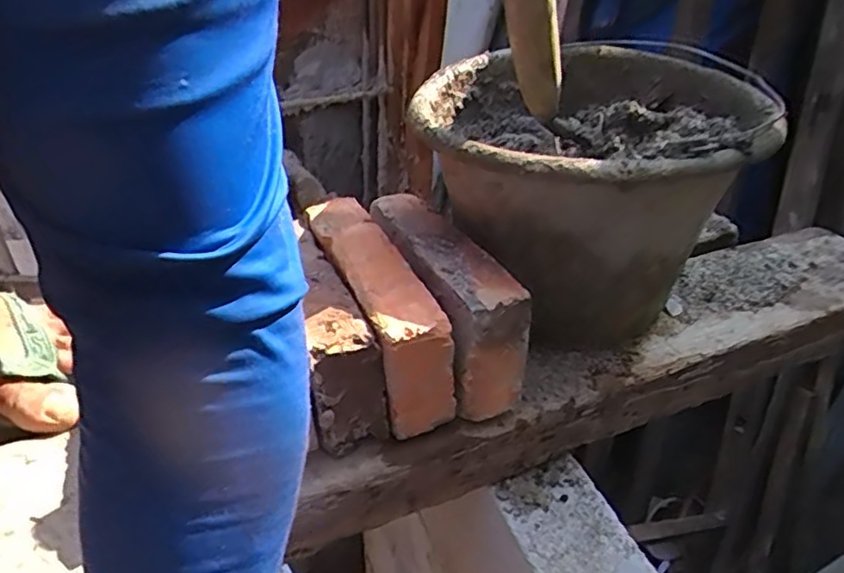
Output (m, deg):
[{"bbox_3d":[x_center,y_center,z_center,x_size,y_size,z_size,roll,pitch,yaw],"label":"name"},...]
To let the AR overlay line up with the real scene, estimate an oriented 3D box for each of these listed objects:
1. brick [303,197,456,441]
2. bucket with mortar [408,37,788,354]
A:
[{"bbox_3d":[-0.036,0.011,0.435,0.046,0.075,0.186,-11,35,-20],"label":"brick"},{"bbox_3d":[0.122,-0.074,0.481,0.221,0.167,0.251,20,36,26],"label":"bucket with mortar"}]

